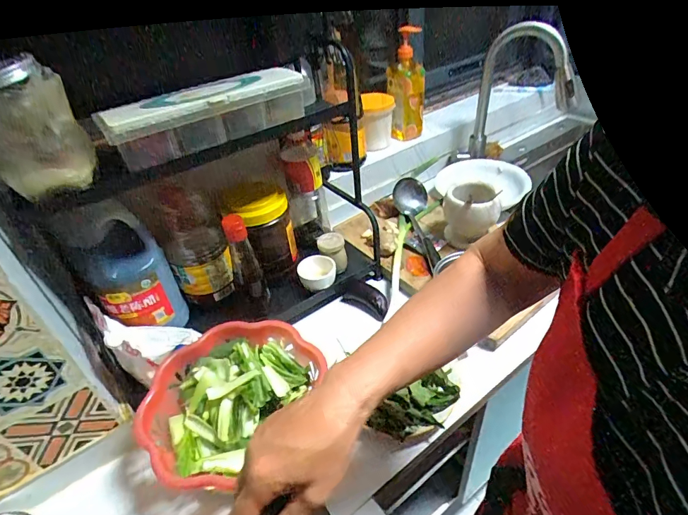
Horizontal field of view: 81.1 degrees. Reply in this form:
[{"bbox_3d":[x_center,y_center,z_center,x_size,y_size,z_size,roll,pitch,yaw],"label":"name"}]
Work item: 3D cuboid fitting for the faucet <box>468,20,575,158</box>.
[{"bbox_3d":[0.434,-0.393,0.983,0.221,0.319,0.056,17,44,27],"label":"faucet"}]

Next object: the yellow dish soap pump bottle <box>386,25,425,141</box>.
[{"bbox_3d":[0.157,-0.431,1.017,0.093,0.262,0.098,0,39,8],"label":"yellow dish soap pump bottle"}]

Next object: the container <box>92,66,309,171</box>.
[{"bbox_3d":[-0.178,-0.202,0.560,0.281,0.067,0.095,-26,43,-23],"label":"container"}]

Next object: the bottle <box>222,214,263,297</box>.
[{"bbox_3d":[-0.174,0.000,0.692,0.043,0.159,0.044,-19,40,-15],"label":"bottle"}]

